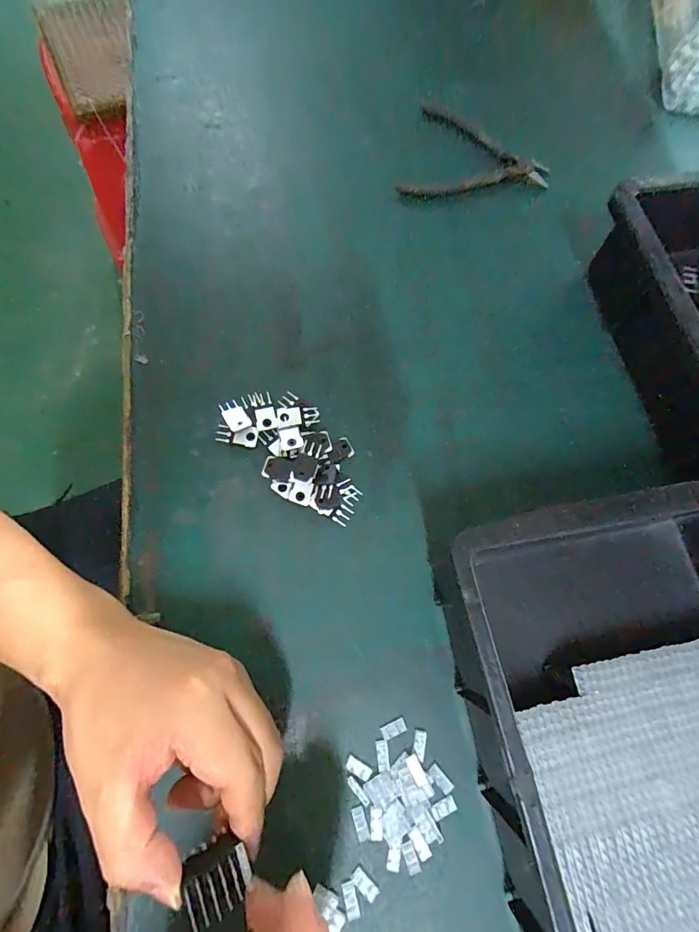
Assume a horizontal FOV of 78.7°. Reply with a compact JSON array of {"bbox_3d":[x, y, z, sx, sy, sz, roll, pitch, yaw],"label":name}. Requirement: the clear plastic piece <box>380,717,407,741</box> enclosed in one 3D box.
[{"bbox_3d":[0.027,0.163,0.263,0.016,0.004,0.008,-22,74,-9],"label":"clear plastic piece"}]

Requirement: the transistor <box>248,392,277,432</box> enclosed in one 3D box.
[{"bbox_3d":[-0.064,-0.041,0.317,0.015,0.008,0.032,-17,73,-8],"label":"transistor"}]

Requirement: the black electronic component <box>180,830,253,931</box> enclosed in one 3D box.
[{"bbox_3d":[-0.058,0.181,0.188,0.025,0.020,0.023,-24,74,-10],"label":"black electronic component"}]

